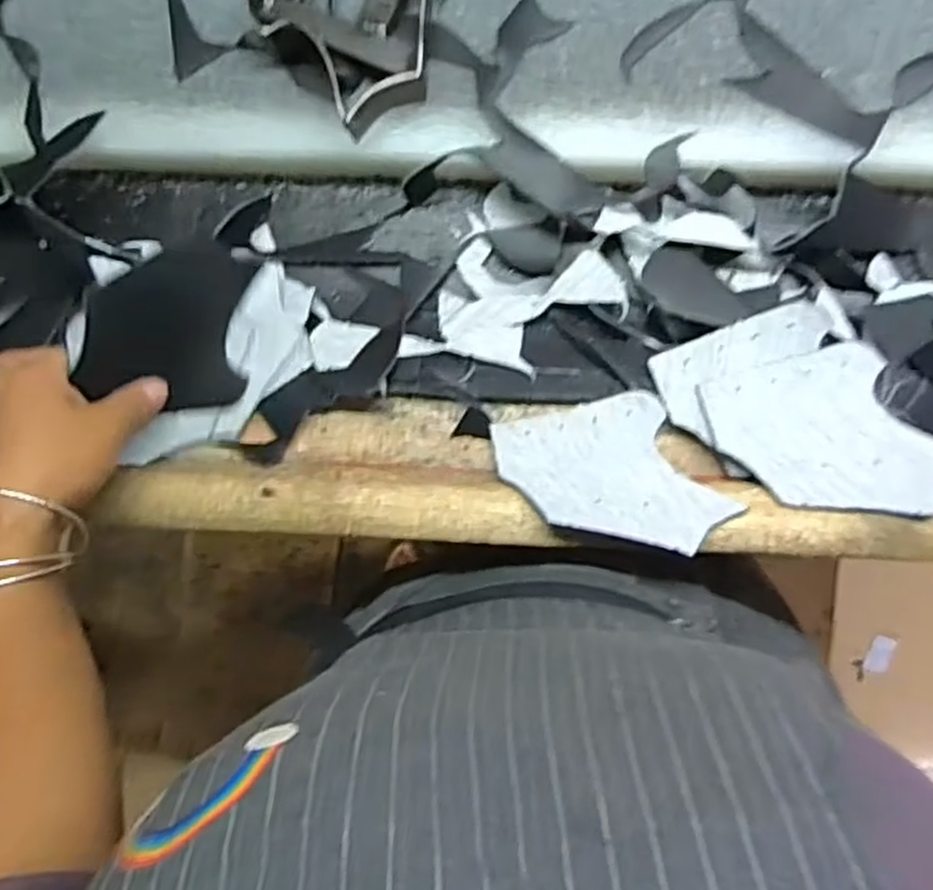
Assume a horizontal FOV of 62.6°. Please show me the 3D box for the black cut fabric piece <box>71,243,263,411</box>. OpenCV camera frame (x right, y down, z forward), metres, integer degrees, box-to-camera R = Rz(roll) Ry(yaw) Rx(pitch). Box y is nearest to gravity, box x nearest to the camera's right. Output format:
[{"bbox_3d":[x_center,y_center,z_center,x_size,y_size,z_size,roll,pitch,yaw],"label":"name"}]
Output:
[{"bbox_3d":[-0.172,-0.073,0.451,0.013,0.089,0.096,11,90,48],"label":"black cut fabric piece"}]

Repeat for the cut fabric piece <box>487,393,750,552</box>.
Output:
[{"bbox_3d":[0.079,0.016,0.432,0.096,0.016,0.119,-24,53,-10],"label":"cut fabric piece"}]

